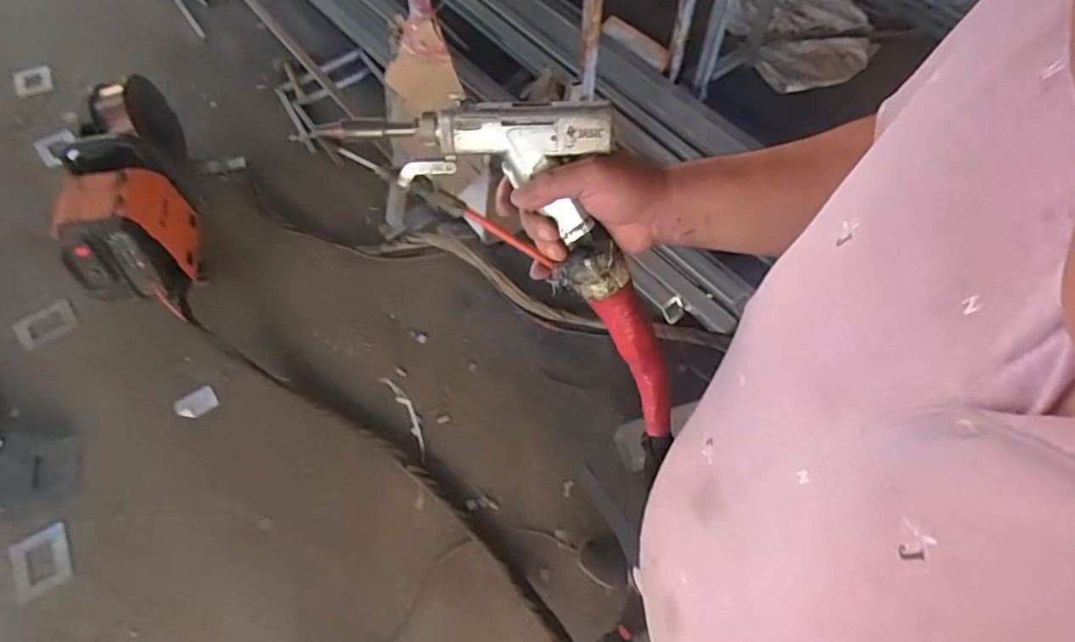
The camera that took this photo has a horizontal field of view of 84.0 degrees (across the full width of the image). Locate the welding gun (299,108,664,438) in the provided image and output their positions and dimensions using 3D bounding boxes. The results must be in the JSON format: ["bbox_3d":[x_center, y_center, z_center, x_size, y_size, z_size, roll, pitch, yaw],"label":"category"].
[{"bbox_3d":[0.034,-0.070,0.529,0.170,0.065,0.405,-39,111,19],"label":"welding gun"}]

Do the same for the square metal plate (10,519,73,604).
[{"bbox_3d":[-1.131,0.545,1.359,0.128,0.008,0.153,-29,60,-11],"label":"square metal plate"}]

